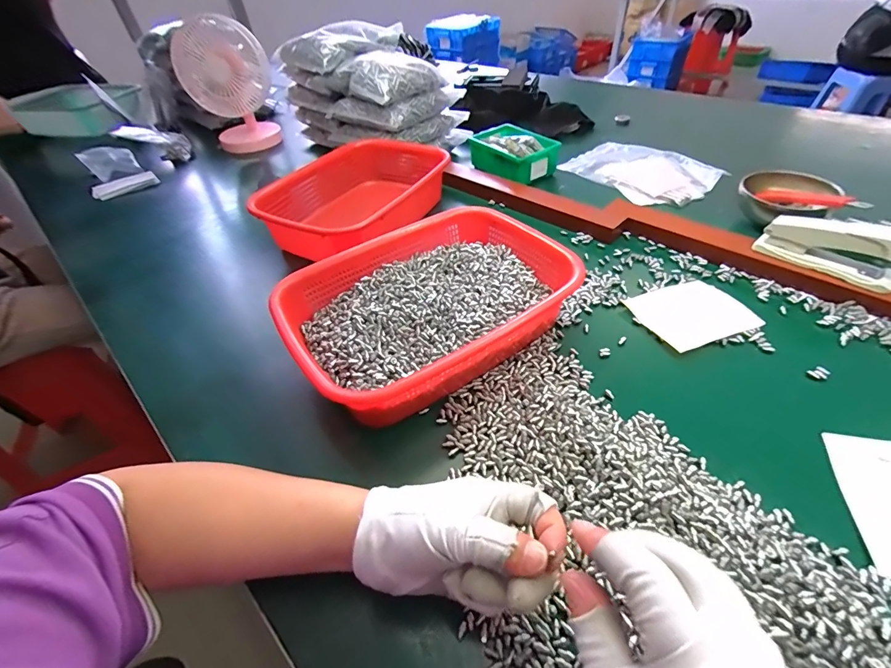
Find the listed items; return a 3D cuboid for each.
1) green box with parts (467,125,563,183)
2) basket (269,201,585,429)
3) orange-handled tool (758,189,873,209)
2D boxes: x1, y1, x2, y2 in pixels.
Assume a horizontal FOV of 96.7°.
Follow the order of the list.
[{"bbox_3d":[0.120,-0.331,0.720,0.115,0.050,0.149,-26,48,-20],"label":"green box with parts"},{"bbox_3d":[-0.005,-0.038,0.427,0.316,0.068,0.209,-31,49,-24],"label":"basket"},{"bbox_3d":[0.461,-0.168,0.498,0.020,0.017,0.117,-20,29,-15],"label":"orange-handled tool"}]

